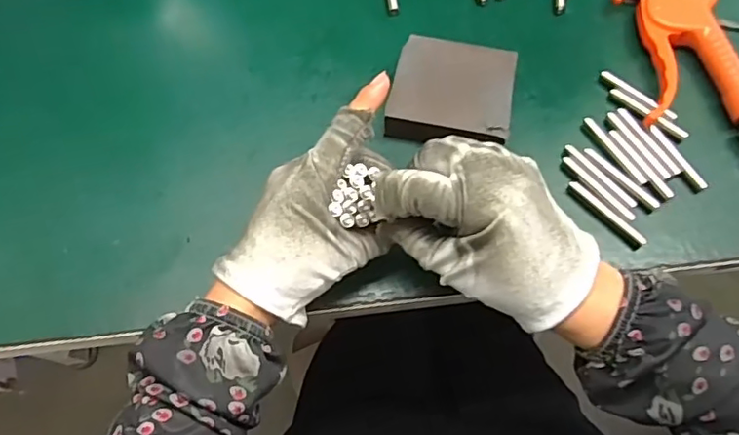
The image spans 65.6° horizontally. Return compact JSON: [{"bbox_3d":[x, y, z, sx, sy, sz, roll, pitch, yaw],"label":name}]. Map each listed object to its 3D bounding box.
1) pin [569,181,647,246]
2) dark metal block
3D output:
[{"bbox_3d":[0.152,-0.003,0.367,0.007,0.007,0.057,-38,71,-14],"label":"pin"},{"bbox_3d":[0.056,-0.083,0.392,0.079,0.023,0.073,10,68,6],"label":"dark metal block"}]

